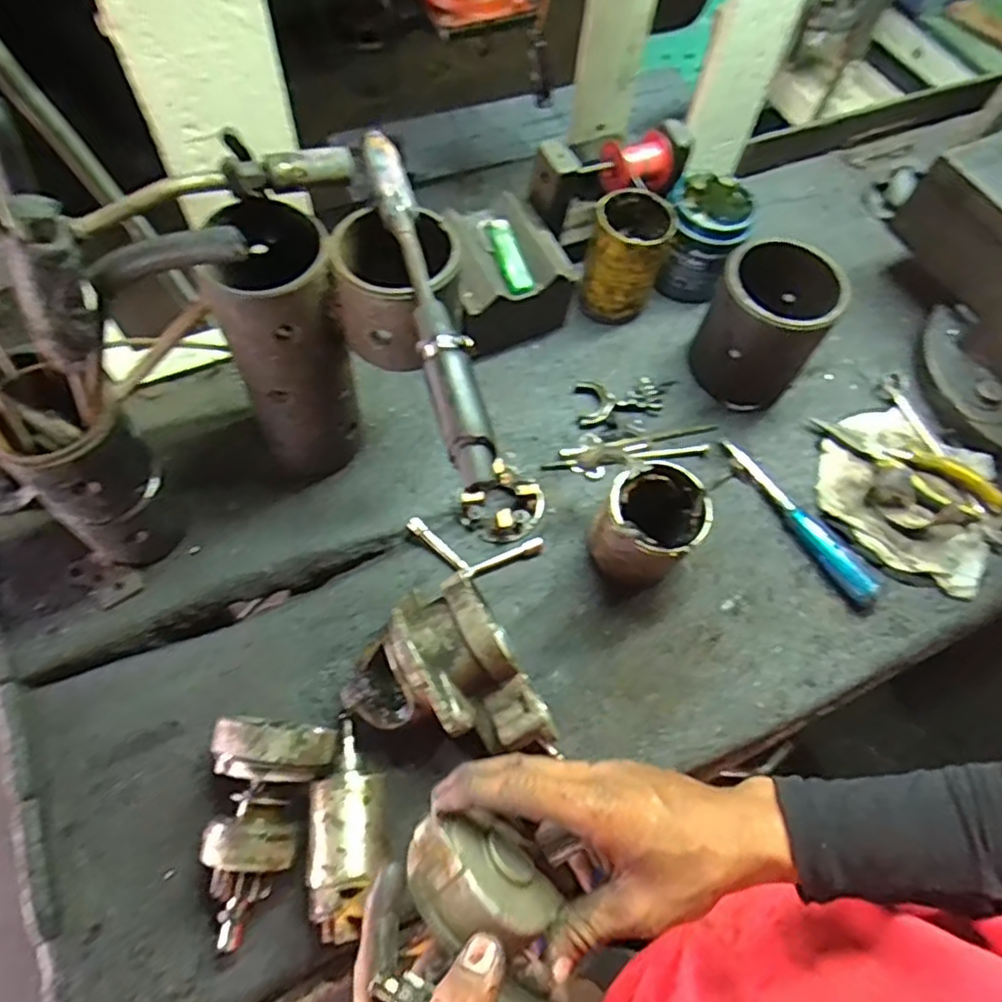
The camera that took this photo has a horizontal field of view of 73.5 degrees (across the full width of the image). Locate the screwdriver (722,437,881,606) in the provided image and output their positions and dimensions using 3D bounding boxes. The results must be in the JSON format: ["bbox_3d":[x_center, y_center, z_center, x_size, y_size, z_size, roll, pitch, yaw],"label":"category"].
[{"bbox_3d":[0.279,0.013,0.630,0.025,0.026,0.188,-30,68,-18],"label":"screwdriver"}]

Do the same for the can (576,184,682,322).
[{"bbox_3d":[0.128,-0.251,0.701,0.072,0.117,0.079,2,62,-3],"label":"can"}]

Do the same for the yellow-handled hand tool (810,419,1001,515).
[{"bbox_3d":[0.392,-0.035,0.650,0.179,0.024,0.056,31,65,12],"label":"yellow-handled hand tool"}]

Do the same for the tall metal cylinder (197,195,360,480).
[{"bbox_3d":[-0.167,-0.118,0.541,0.090,0.220,0.096,-8,63,-8],"label":"tall metal cylinder"}]

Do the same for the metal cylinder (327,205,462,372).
[{"bbox_3d":[-0.072,-0.150,0.473,0.089,0.082,0.091,2,62,-3],"label":"metal cylinder"}]

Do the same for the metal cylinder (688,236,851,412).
[{"bbox_3d":[0.256,-0.170,0.665,0.104,0.128,0.113,2,62,-3],"label":"metal cylinder"}]

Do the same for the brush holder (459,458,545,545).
[{"bbox_3d":[0.002,0.003,0.615,0.064,0.031,0.066,29,64,11],"label":"brush holder"}]

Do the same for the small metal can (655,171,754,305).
[{"bbox_3d":[0.217,-0.281,0.735,0.083,0.108,0.089,2,62,-3],"label":"small metal can"}]

